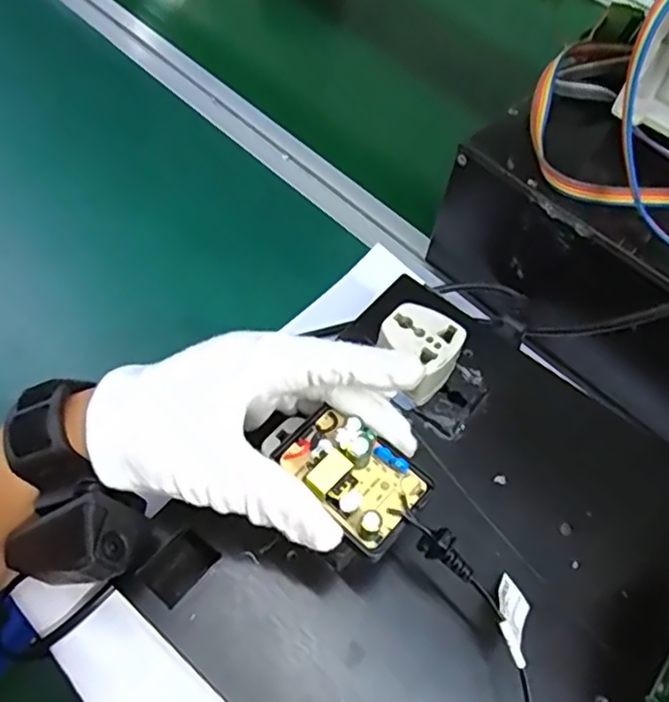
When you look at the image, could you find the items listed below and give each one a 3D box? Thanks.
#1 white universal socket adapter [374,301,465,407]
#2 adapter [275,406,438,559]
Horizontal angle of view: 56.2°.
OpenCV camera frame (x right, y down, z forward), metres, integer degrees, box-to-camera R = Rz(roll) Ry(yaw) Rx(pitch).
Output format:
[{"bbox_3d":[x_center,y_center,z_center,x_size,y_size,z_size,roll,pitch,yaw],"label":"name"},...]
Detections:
[{"bbox_3d":[0.044,-0.001,0.325,0.039,0.032,0.034,42,65,19],"label":"white universal socket adapter"},{"bbox_3d":[0.006,0.046,0.244,0.056,0.015,0.038,37,63,17],"label":"adapter"}]

